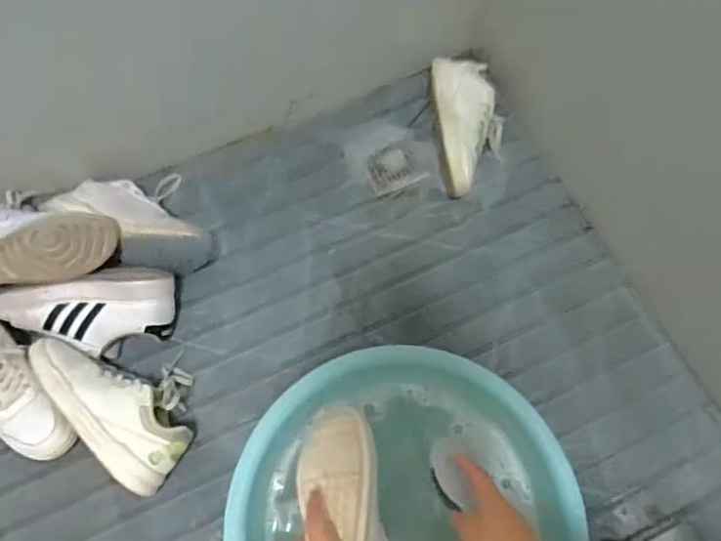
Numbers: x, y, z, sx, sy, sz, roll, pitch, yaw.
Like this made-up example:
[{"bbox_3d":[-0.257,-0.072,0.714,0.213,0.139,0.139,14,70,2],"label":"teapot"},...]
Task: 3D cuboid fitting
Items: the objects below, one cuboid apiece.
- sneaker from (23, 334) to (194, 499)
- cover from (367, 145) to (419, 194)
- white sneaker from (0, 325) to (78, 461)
[{"bbox_3d":[-0.310,0.158,0.729,0.240,0.081,0.136,41,72,16],"label":"sneaker"},{"bbox_3d":[0.051,-0.169,0.921,0.076,0.004,0.075,-17,72,2],"label":"cover"},{"bbox_3d":[-0.470,0.147,0.737,0.091,0.087,0.242,-35,71,-13],"label":"white sneaker"}]

